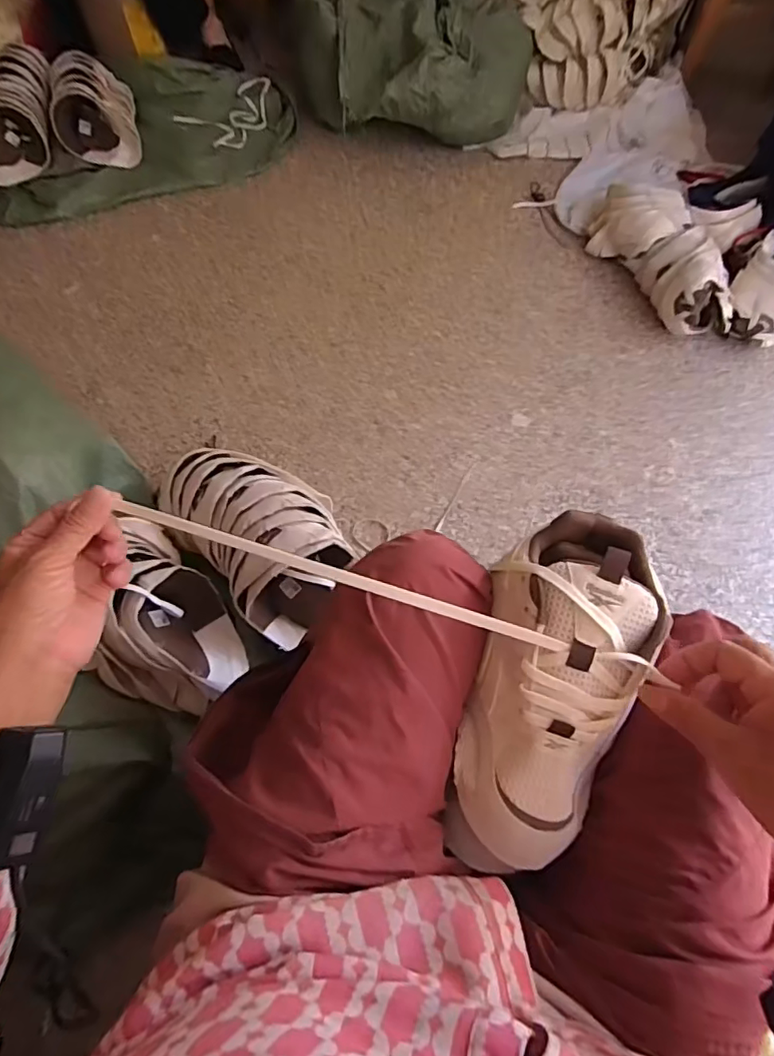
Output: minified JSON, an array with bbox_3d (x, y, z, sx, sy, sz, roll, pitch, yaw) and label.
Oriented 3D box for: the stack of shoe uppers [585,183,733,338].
[{"bbox_3d":[0.578,-0.565,1.135,0.142,0.140,0.380,-19,65,-10],"label":"stack of shoe uppers"}]

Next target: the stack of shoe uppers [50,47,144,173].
[{"bbox_3d":[-0.744,-1.064,1.367,0.187,0.121,0.298,-13,66,-8],"label":"stack of shoe uppers"}]

